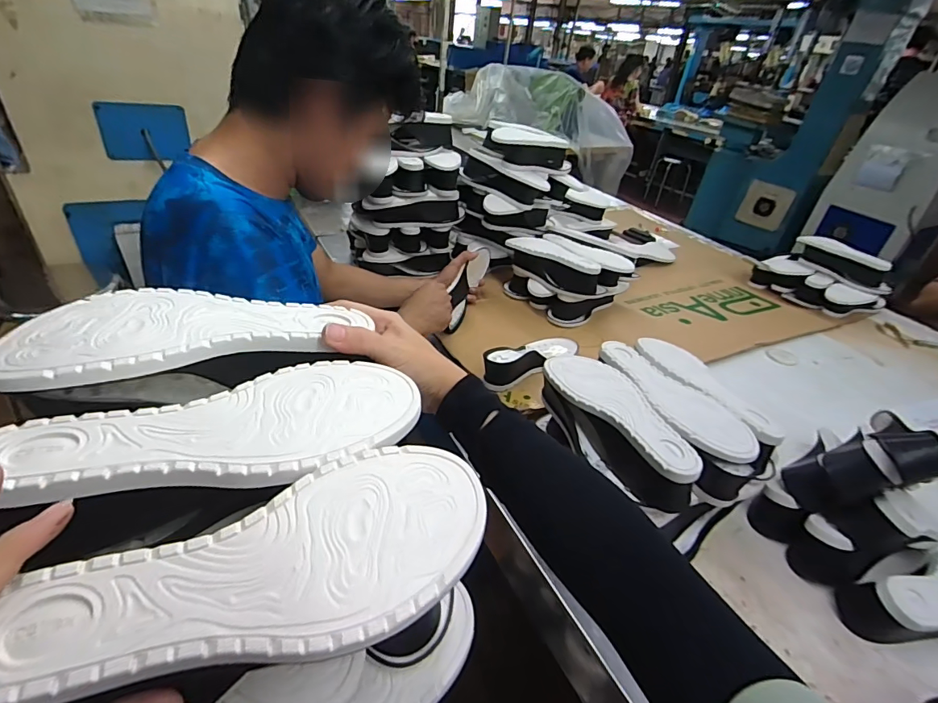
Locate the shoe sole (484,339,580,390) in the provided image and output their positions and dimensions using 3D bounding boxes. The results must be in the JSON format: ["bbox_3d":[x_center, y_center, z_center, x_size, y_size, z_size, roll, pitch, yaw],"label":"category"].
[{"bbox_3d":[0.112,0.002,0.831,0.231,0.053,0.084,-25,46,-37],"label":"shoe sole"}]

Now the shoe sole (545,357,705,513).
[{"bbox_3d":[0.182,0.091,0.567,0.094,0.069,0.228,-17,41,-30],"label":"shoe sole"}]

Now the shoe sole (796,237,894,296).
[{"bbox_3d":[0.958,-0.236,1.182,0.061,0.070,0.264,-1,36,-11],"label":"shoe sole"}]

